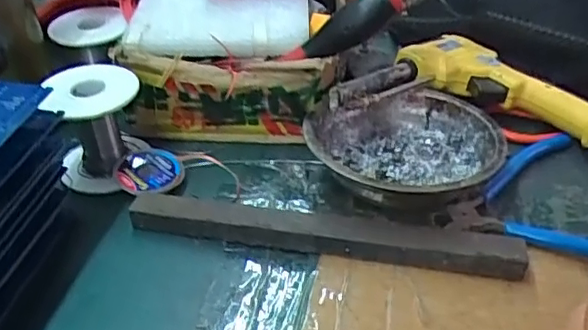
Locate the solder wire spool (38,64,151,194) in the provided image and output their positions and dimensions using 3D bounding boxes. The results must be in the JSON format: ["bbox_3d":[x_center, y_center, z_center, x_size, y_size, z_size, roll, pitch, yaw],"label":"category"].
[{"bbox_3d":[-0.137,-0.026,0.415,0.062,0.070,0.062,-1,38,1],"label":"solder wire spool"}]

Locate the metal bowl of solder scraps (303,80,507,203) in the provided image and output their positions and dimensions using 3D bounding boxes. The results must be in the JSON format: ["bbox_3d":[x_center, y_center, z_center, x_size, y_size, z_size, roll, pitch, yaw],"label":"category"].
[{"bbox_3d":[0.076,-0.007,0.397,0.126,0.044,0.122,-1,38,1],"label":"metal bowl of solder scraps"}]

